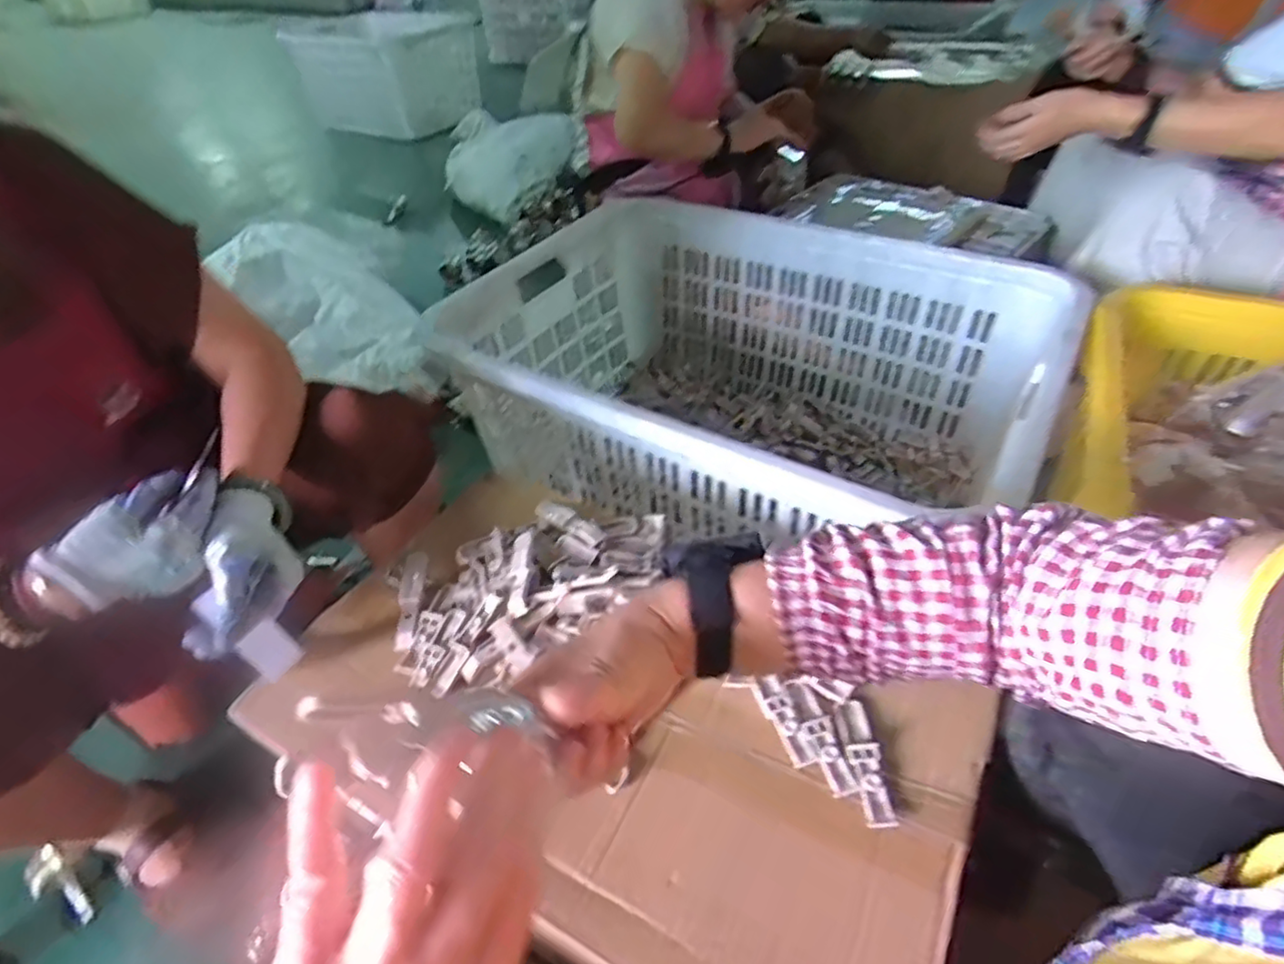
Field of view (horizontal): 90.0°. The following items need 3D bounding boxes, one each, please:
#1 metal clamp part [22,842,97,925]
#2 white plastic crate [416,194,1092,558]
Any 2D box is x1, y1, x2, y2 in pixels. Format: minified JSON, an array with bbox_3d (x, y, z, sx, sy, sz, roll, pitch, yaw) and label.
[{"bbox_3d":[-0.701,0.489,0.777,0.119,0.029,0.043,31,53,12],"label":"metal clamp part"},{"bbox_3d":[0.129,-0.134,1.033,0.802,0.371,0.576,22,50,25],"label":"white plastic crate"}]

